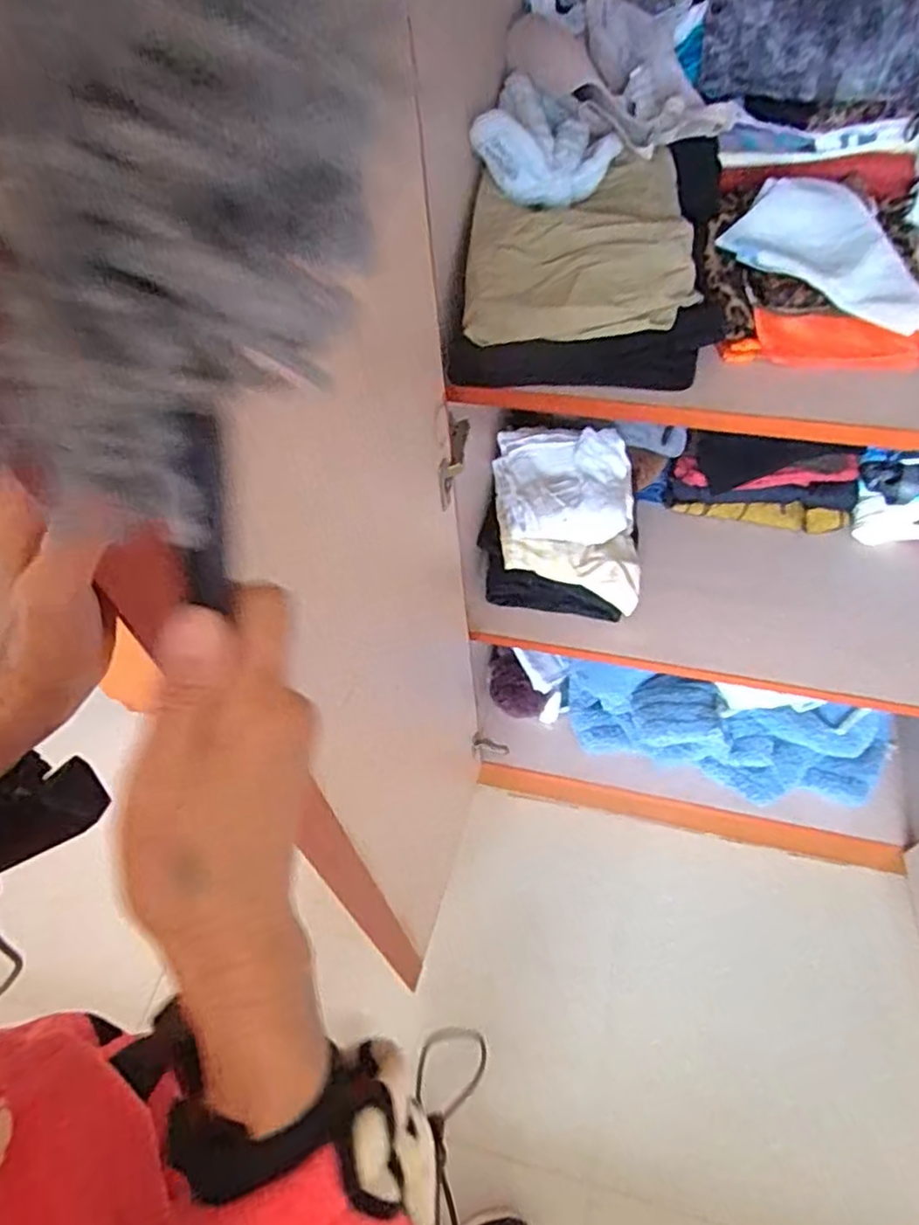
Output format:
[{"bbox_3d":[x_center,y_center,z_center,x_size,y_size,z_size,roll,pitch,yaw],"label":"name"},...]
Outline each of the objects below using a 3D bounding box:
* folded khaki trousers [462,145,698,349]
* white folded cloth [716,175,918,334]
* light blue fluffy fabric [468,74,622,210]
[{"bbox_3d":[0.118,-0.365,0.675,0.207,0.054,0.252,4,54,7],"label":"folded khaki trousers"},{"bbox_3d":[0.402,-0.374,0.698,0.229,0.040,0.166,35,63,26],"label":"white folded cloth"},{"bbox_3d":[0.094,-0.483,0.698,0.132,0.073,0.159,12,55,12],"label":"light blue fluffy fabric"}]

